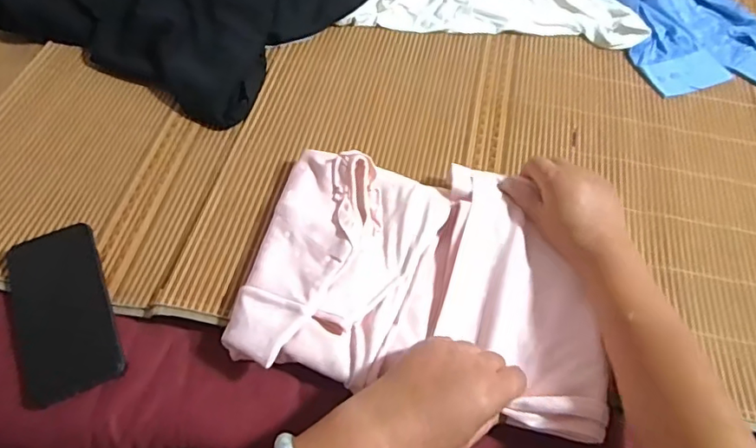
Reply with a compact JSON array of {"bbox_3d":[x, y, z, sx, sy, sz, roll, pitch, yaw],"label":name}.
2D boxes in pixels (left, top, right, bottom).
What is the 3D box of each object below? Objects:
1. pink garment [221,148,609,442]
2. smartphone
[{"bbox_3d":[0.044,0.043,0.513,0.316,0.033,0.238,11,58,6],"label":"pink garment"},{"bbox_3d":[-0.294,0.080,0.499,0.087,0.009,0.157,-23,71,-7],"label":"smartphone"}]

